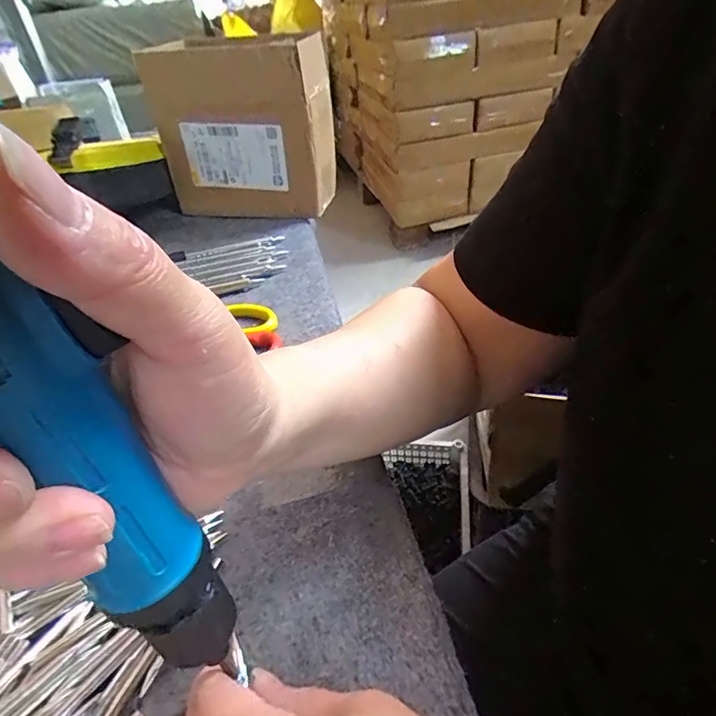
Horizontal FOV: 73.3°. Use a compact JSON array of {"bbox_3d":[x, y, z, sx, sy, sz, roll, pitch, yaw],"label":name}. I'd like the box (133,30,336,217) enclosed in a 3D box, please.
[{"bbox_3d":[-0.136,-0.269,0.575,0.194,0.182,0.092,6,39,15],"label":"box"}]

